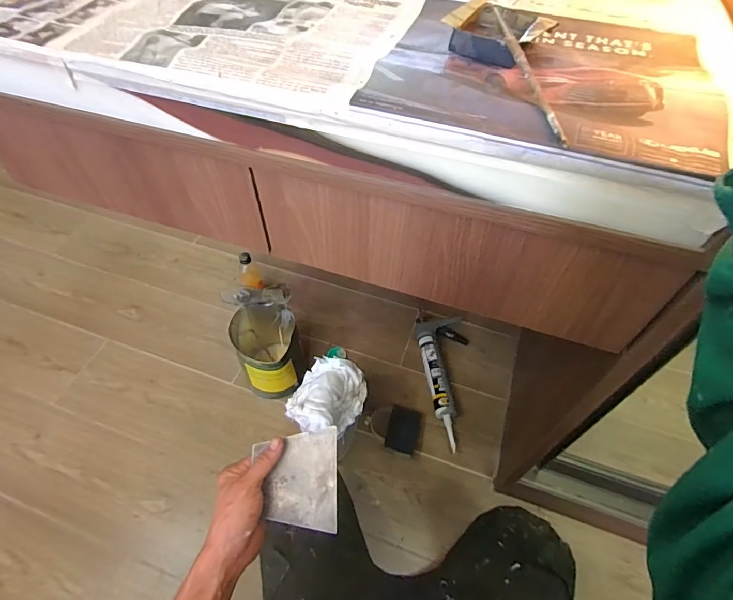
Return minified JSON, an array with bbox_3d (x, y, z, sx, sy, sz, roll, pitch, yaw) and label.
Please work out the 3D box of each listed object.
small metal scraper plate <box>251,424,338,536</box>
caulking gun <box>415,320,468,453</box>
[{"bbox_3d":[-0.075,0.198,0.459,0.085,0.005,0.101,-3,74,5],"label":"small metal scraper plate"},{"bbox_3d":[0.224,0.194,1.081,0.138,0.051,0.369,-4,52,-5],"label":"caulking gun"}]

